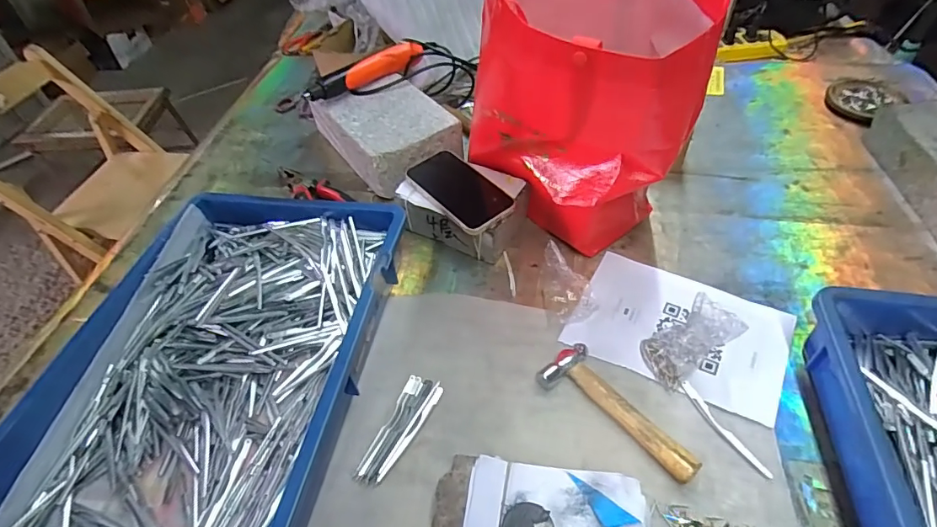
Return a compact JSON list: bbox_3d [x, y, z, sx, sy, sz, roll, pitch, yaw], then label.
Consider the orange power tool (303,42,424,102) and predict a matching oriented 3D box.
[{"bbox_3d":[-0.161,-0.301,0.753,0.038,0.033,0.209,35,60,30],"label":"orange power tool"}]

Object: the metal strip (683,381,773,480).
[{"bbox_3d":[0.239,0.155,0.448,0.011,0.004,0.103,-23,51,-15],"label":"metal strip"}]

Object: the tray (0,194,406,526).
[{"bbox_3d":[-0.244,0.100,0.489,0.277,0.074,0.422,5,49,9],"label":"tray"}]

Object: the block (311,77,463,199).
[{"bbox_3d":[-0.129,-0.208,0.737,0.146,0.075,0.227,-31,53,-21],"label":"block"}]

